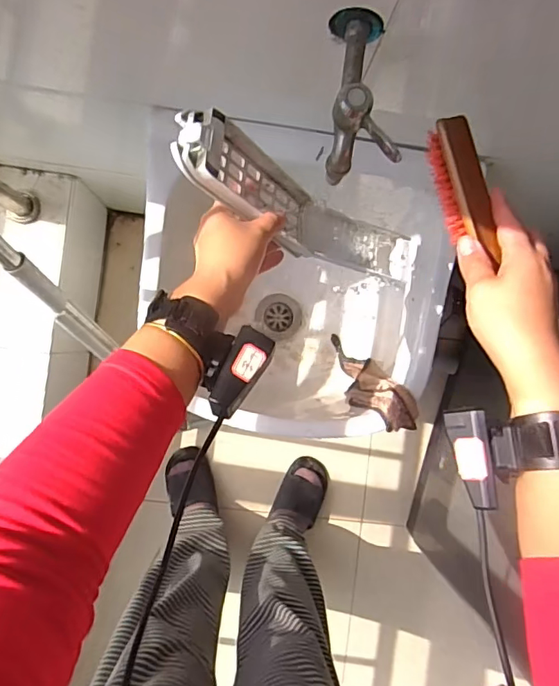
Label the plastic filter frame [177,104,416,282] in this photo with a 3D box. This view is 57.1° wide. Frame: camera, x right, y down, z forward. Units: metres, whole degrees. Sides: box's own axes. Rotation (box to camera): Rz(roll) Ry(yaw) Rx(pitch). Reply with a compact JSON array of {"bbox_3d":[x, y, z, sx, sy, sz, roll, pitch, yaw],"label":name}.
[{"bbox_3d":[0.030,-0.135,0.543,0.333,0.061,0.074,17,88,-42],"label":"plastic filter frame"}]

